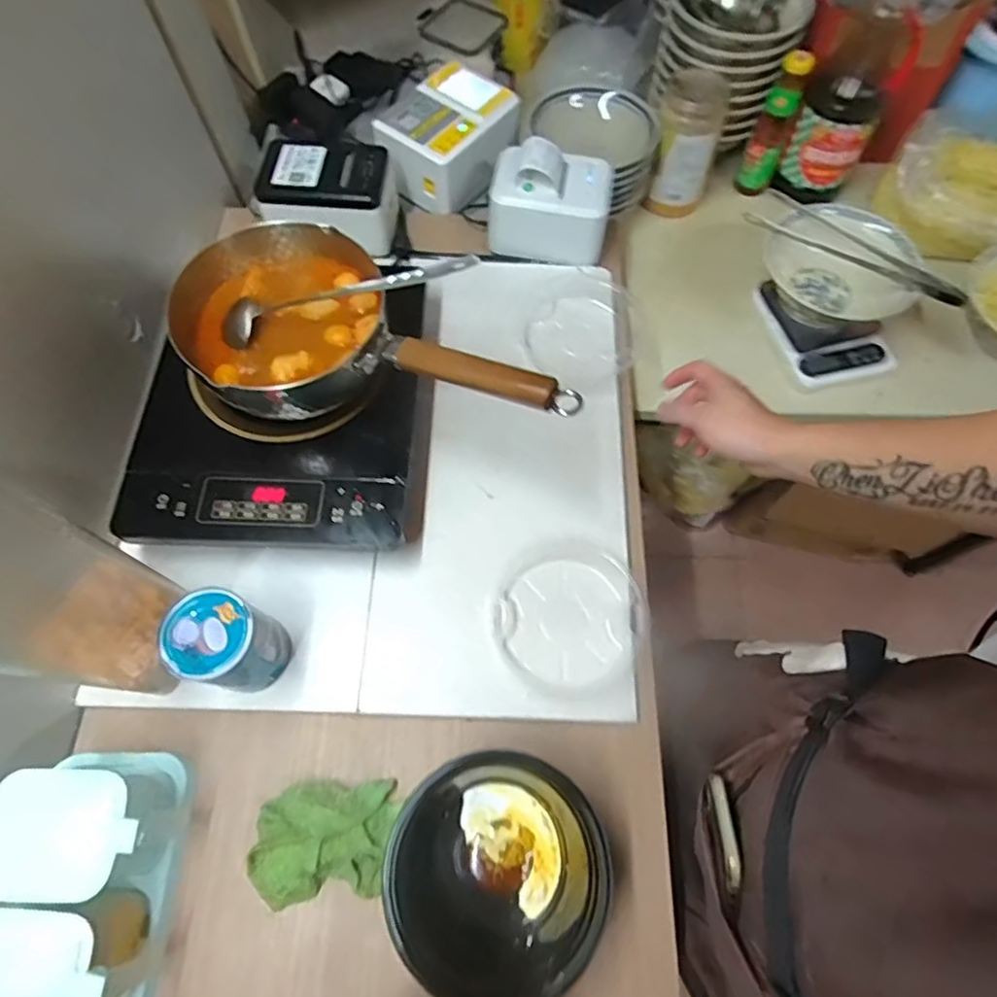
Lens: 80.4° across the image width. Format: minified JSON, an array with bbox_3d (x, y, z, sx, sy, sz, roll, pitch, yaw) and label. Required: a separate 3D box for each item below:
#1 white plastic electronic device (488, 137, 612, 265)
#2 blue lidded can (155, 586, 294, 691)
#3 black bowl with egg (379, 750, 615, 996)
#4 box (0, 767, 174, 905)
[{"bbox_3d":[0.063,-0.370,0.734,0.143,0.103,0.092,6,67,3],"label":"white plastic electronic device"},{"bbox_3d":[-0.231,0.127,0.518,0.069,0.121,0.069,0,67,1],"label":"blue lidded can"},{"bbox_3d":[0.004,0.301,0.478,0.143,0.093,0.159,34,71,14],"label":"black bowl with egg"},{"bbox_3d":[-0.318,0.260,0.468,0.103,0.109,0.084,0,67,1],"label":"box"}]

